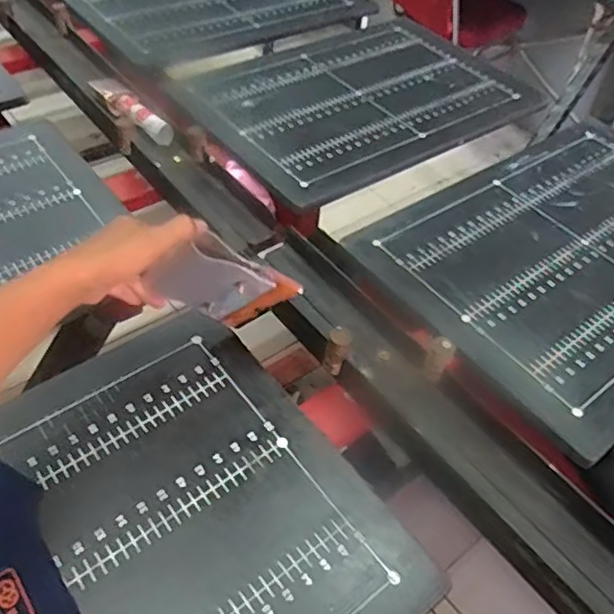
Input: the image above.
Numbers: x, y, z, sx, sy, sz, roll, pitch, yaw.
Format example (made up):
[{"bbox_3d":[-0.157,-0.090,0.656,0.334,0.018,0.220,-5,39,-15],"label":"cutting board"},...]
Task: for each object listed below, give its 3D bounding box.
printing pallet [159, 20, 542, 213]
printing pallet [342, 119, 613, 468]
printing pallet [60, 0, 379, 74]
[{"bbox_3d":[0.090,-0.384,1.068,0.595,0.024,0.410,-27,57,-26],"label":"printing pallet"},{"bbox_3d":[0.388,-0.089,0.829,0.578,0.017,0.402,-29,58,-27],"label":"printing pallet"},{"bbox_3d":[-0.186,-0.667,1.296,0.565,0.032,0.442,-32,59,-29],"label":"printing pallet"}]

